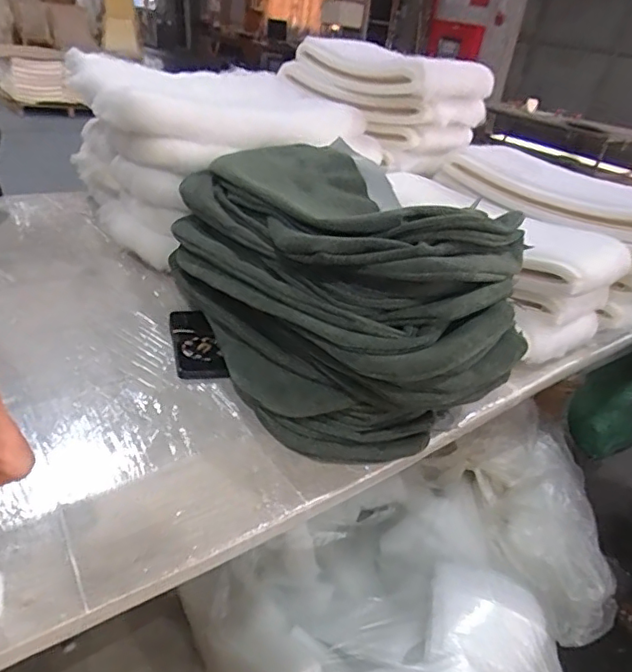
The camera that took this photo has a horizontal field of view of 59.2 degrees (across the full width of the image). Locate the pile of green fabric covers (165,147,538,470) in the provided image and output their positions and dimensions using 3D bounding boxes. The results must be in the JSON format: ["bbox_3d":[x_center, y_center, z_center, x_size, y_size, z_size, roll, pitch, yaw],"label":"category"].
[{"bbox_3d":[0.017,-0.087,0.755,0.332,0.237,0.533,-8,34,-27],"label":"pile of green fabric covers"}]

